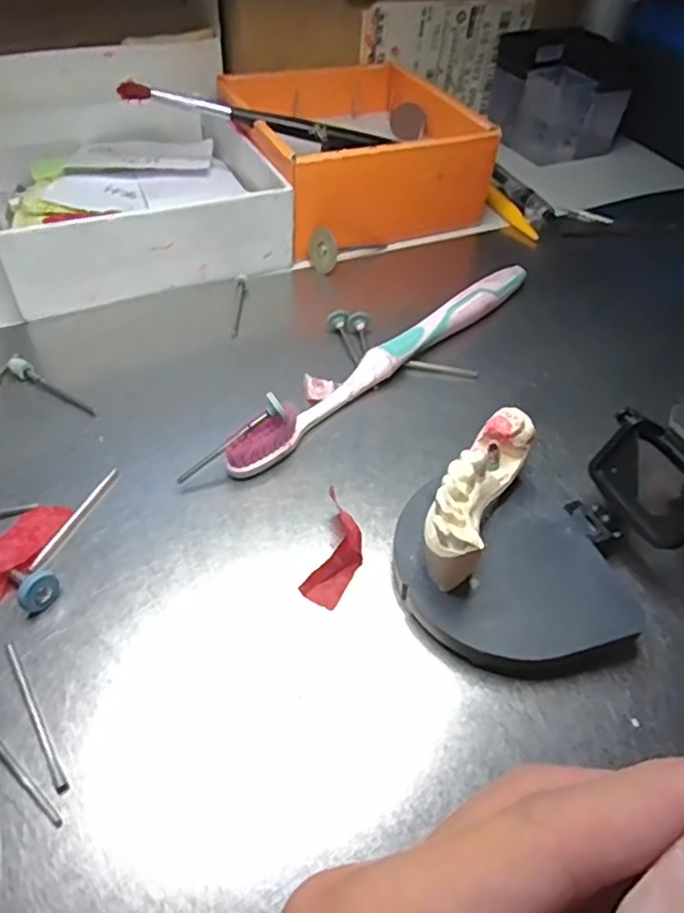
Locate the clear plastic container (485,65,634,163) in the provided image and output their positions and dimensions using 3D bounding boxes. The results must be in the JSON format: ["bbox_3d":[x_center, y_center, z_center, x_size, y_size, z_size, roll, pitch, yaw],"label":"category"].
[{"bbox_3d":[0.151,-0.246,0.428,0.072,0.049,0.063,-15,51,-18],"label":"clear plastic container"}]

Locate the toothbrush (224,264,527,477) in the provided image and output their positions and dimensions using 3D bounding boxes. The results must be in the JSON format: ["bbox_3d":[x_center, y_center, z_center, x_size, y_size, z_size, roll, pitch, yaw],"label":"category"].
[{"bbox_3d":[0.024,-0.043,0.256,0.013,0.017,0.178,37,55,25],"label":"toothbrush"}]

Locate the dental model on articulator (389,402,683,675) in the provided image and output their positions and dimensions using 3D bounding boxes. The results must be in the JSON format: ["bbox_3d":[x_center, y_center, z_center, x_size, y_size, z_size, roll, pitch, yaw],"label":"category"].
[{"bbox_3d":[0.101,0.014,0.196,0.173,0.039,0.066,-15,51,-18],"label":"dental model on articulator"}]

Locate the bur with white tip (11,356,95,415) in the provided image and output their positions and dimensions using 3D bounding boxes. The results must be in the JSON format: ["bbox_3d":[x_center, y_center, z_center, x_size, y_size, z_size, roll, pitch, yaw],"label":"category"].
[{"bbox_3d":[-0.113,-0.026,0.239,0.046,0.005,0.007,31,53,21],"label":"bur with white tip"}]

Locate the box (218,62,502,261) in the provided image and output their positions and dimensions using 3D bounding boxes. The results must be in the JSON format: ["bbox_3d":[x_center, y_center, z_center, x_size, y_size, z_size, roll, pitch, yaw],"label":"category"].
[{"bbox_3d":[0.005,-0.176,0.351,0.121,0.049,0.129,-15,51,-18],"label":"box"}]

